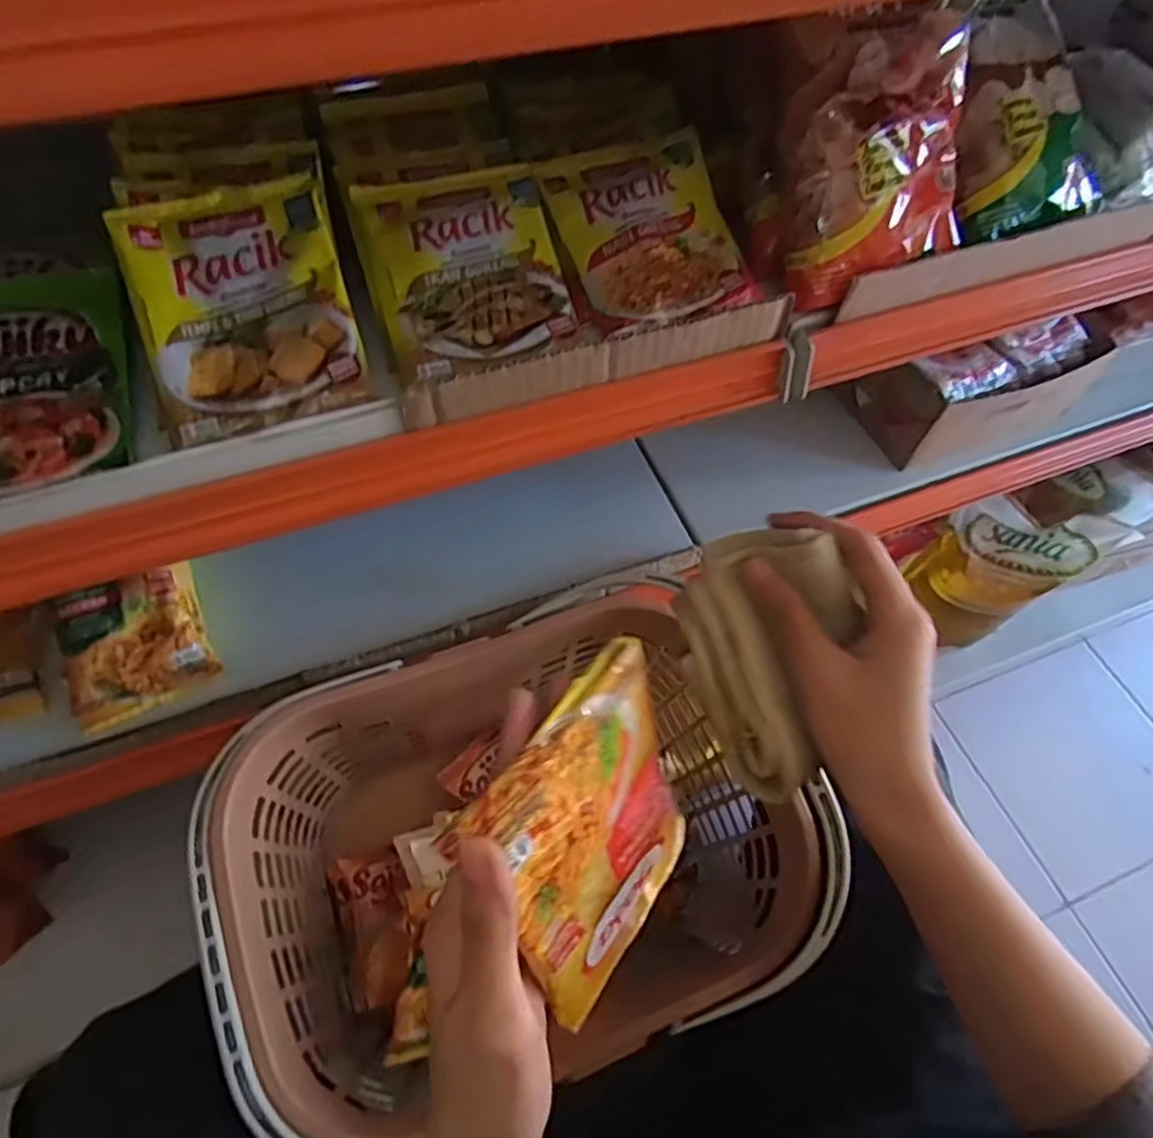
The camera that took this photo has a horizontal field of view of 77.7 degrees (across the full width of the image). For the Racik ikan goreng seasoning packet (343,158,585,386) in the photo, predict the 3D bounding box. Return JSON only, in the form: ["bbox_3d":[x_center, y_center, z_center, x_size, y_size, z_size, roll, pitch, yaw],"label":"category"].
[{"bbox_3d":[-0.060,-0.167,0.394,0.102,0.007,0.127,-15,76,-12],"label":"Racik ikan goreng seasoning packet"}]

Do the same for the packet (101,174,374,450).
[{"bbox_3d":[-0.165,-0.132,0.357,0.097,0.008,0.126,-18,82,-13],"label":"packet"}]

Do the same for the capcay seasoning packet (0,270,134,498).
[{"bbox_3d":[-0.277,-0.095,0.353,0.100,0.019,0.133,-16,60,-12],"label":"capcay seasoning packet"}]

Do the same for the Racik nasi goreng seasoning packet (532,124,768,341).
[{"bbox_3d":[0.041,-0.196,0.410,0.096,0.013,0.122,-17,77,-9],"label":"Racik nasi goreng seasoning packet"}]

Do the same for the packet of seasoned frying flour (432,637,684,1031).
[{"bbox_3d":[0.009,0.108,0.284,0.015,0.136,0.098,13,45,38],"label":"packet of seasoned frying flour"}]

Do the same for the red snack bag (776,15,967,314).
[{"bbox_3d":[0.163,-0.225,0.401,0.113,0.118,0.045,-20,26,-10],"label":"red snack bag"}]

